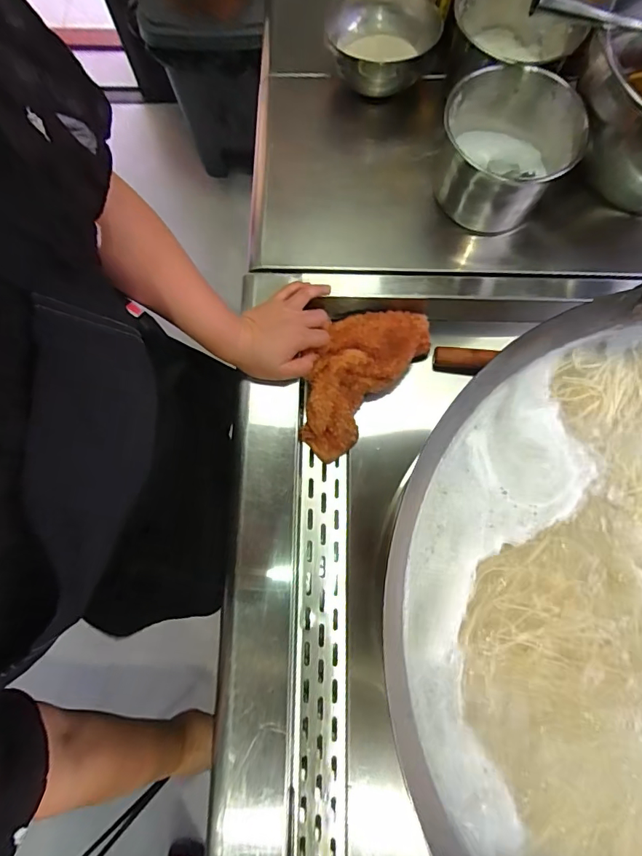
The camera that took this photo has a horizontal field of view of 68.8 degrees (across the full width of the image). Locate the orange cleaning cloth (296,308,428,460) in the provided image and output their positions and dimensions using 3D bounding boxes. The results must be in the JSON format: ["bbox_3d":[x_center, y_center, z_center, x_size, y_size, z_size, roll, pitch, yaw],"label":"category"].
[{"bbox_3d":[0.041,-0.065,0.564,0.104,0.027,0.205,40,89,-9],"label":"orange cleaning cloth"}]

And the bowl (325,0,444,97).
[{"bbox_3d":[0.078,-0.487,0.599,0.135,0.057,0.131,3,77,1],"label":"bowl"}]

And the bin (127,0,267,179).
[{"bbox_3d":[-0.273,-0.943,1.246,0.337,0.484,0.274,14,77,3],"label":"bin"}]

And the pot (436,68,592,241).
[{"bbox_3d":[0.205,-0.316,0.551,0.136,0.108,0.145,0,77,0],"label":"pot"}]

